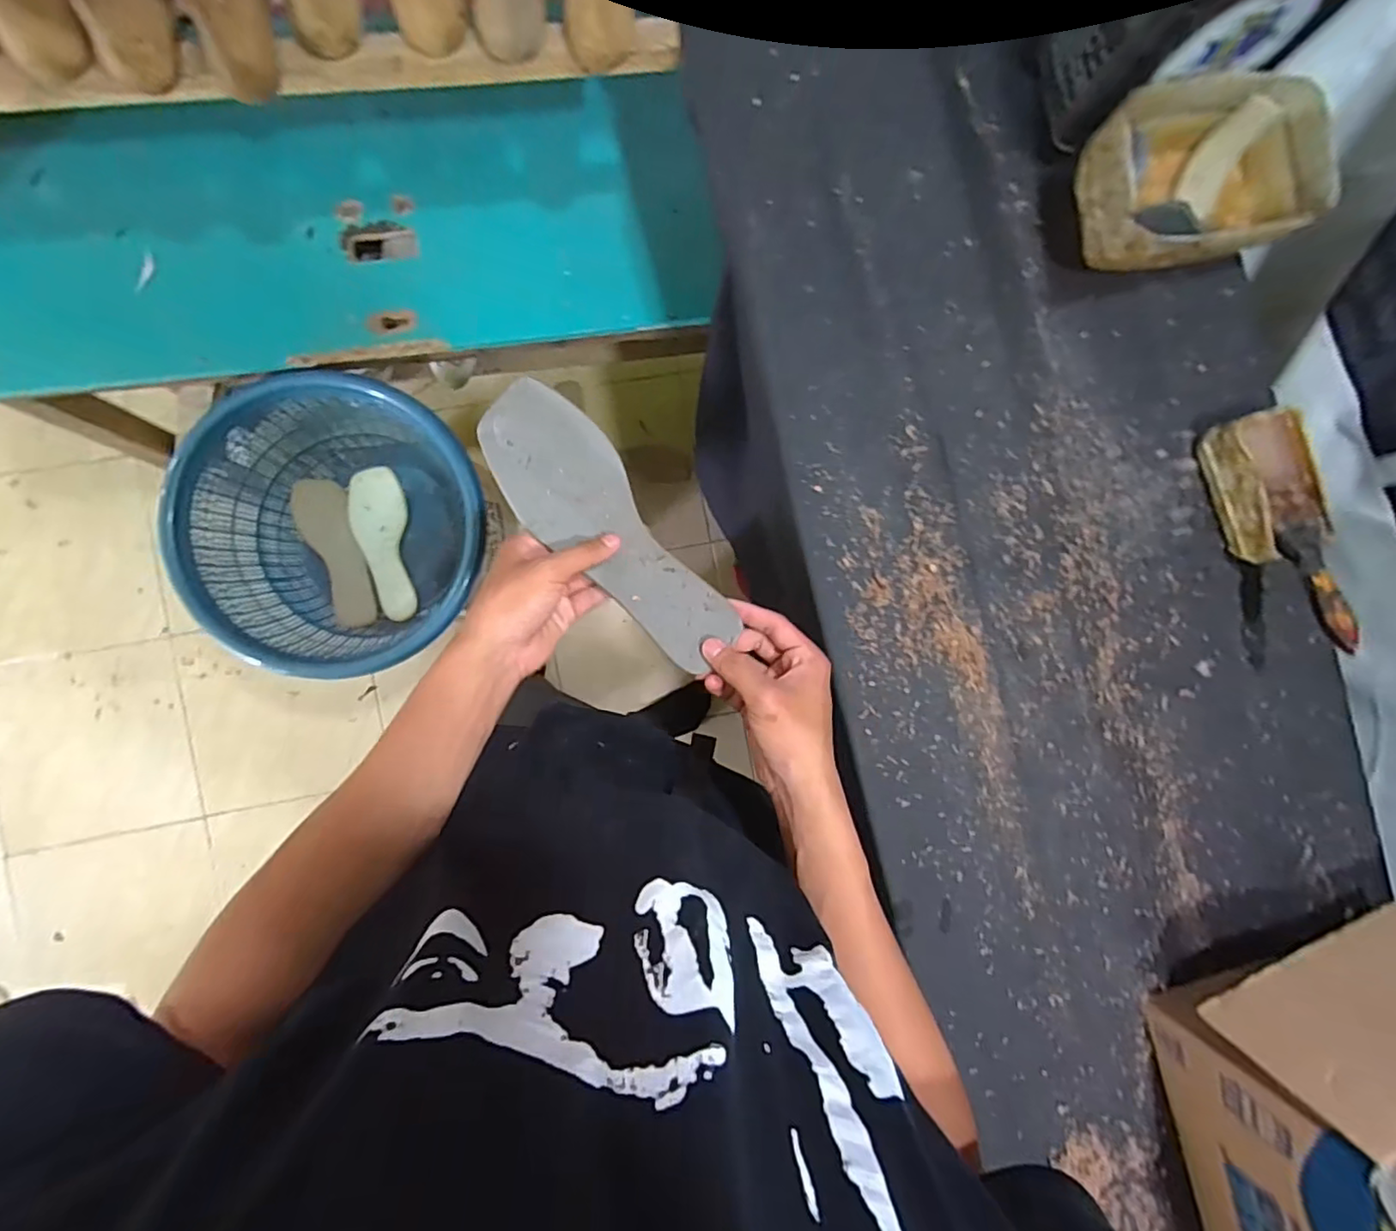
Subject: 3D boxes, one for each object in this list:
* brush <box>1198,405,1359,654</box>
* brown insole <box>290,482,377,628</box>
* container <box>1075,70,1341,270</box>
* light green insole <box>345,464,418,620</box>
[{"bbox_3d":[0.504,-0.072,0.518,0.074,0.062,0.207,-9,76,-4],"label":"brush"},{"bbox_3d":[-0.571,-0.096,0.941,0.079,0.022,0.233,-16,90,-5],"label":"brown insole"},{"bbox_3d":[0.417,-0.366,0.500,0.169,0.081,0.129,-9,90,-4],"label":"container"},{"bbox_3d":[-0.503,-0.112,0.957,0.081,0.019,0.238,-6,89,-16],"label":"light green insole"}]

